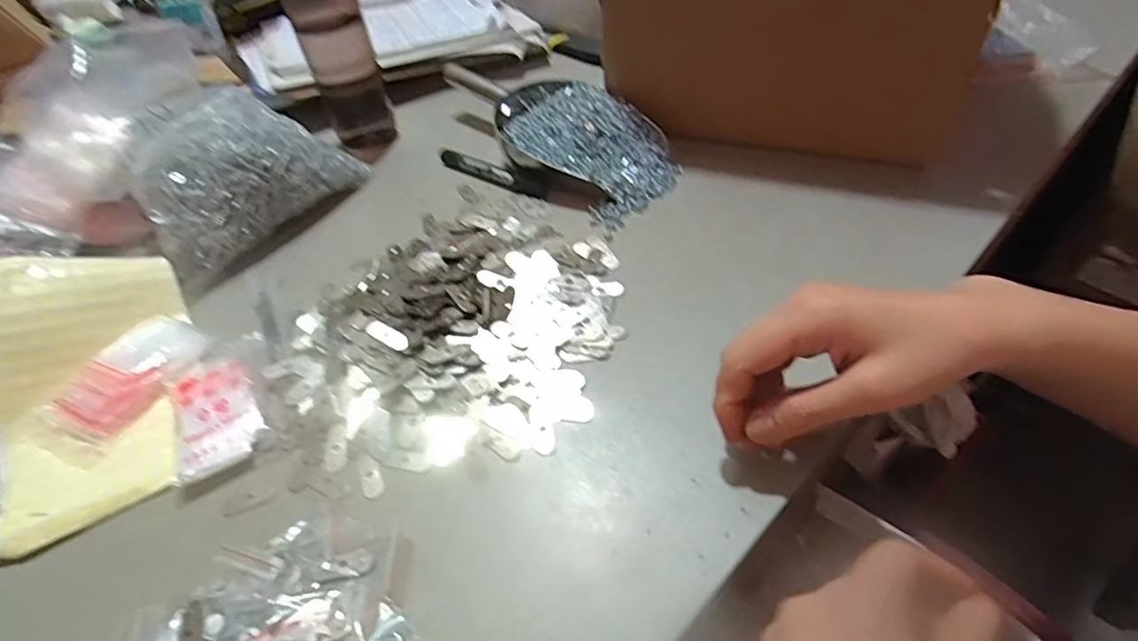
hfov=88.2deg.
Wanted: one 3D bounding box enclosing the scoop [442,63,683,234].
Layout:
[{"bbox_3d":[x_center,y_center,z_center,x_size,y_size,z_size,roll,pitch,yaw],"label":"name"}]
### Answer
[{"bbox_3d":[-0.020,-0.195,0.585,0.125,0.043,0.283,-36,52,-25],"label":"scoop"}]

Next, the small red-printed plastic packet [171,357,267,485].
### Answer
[{"bbox_3d":[-0.232,0.062,0.385,0.050,0.016,0.083,-28,49,-19],"label":"small red-printed plastic packet"}]

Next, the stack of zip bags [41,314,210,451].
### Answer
[{"bbox_3d":[-0.312,0.035,0.415,0.061,0.016,0.105,12,49,18],"label":"stack of zip bags"}]

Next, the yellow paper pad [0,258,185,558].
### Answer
[{"bbox_3d":[-0.329,0.039,0.398,0.120,0.068,0.216,-24,65,-18],"label":"yellow paper pad"}]

